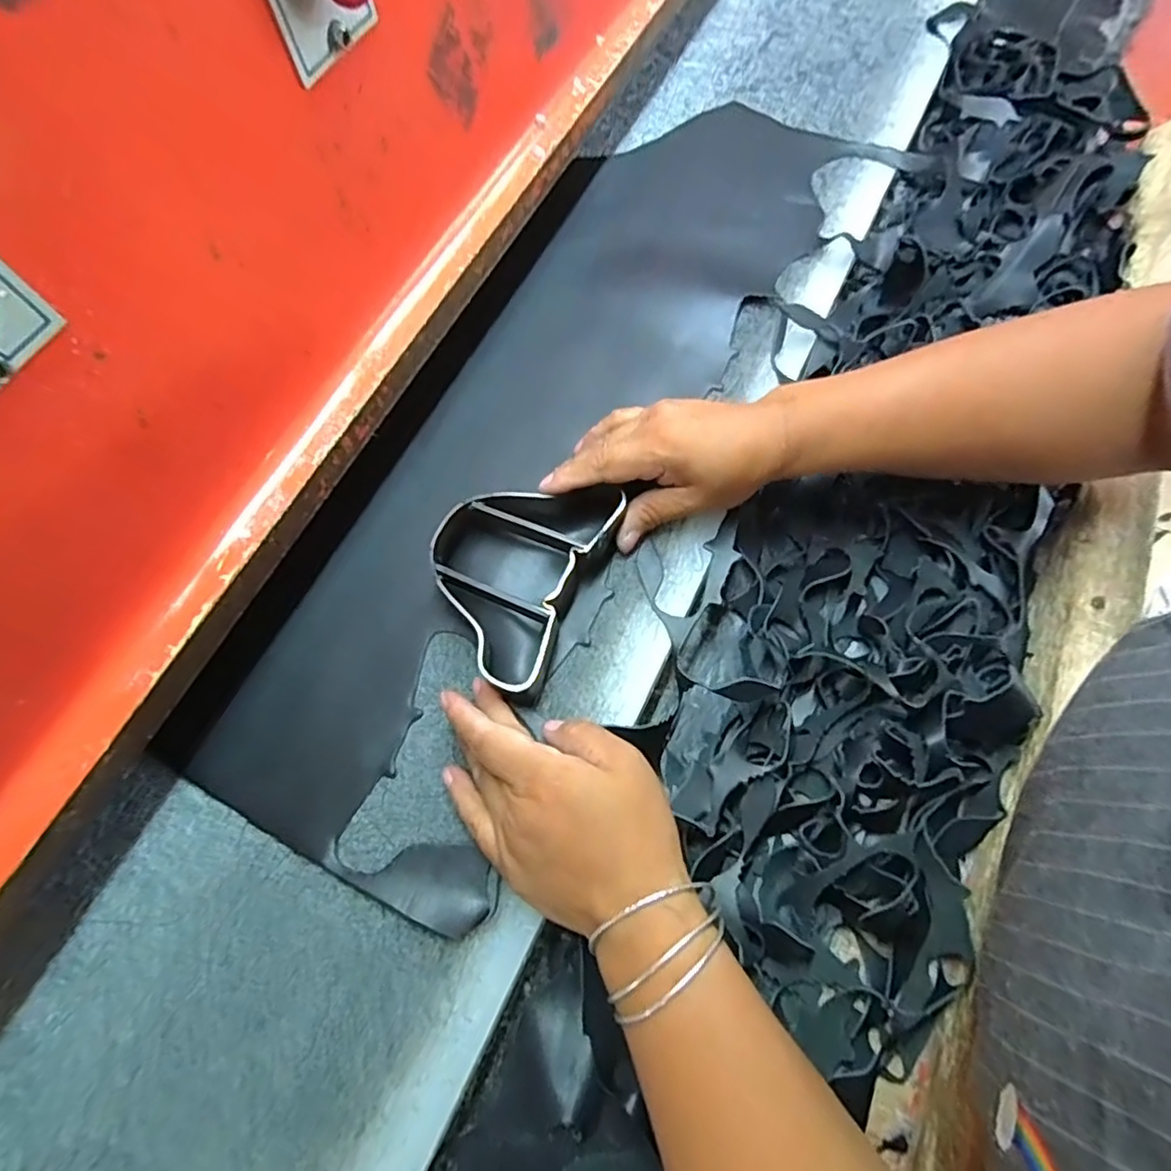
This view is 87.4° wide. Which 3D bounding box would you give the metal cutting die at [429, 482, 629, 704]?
[{"bbox_3d":[-0.046,-0.009,0.374,0.095,0.033,0.134,22,70,11],"label":"metal cutting die"}]

